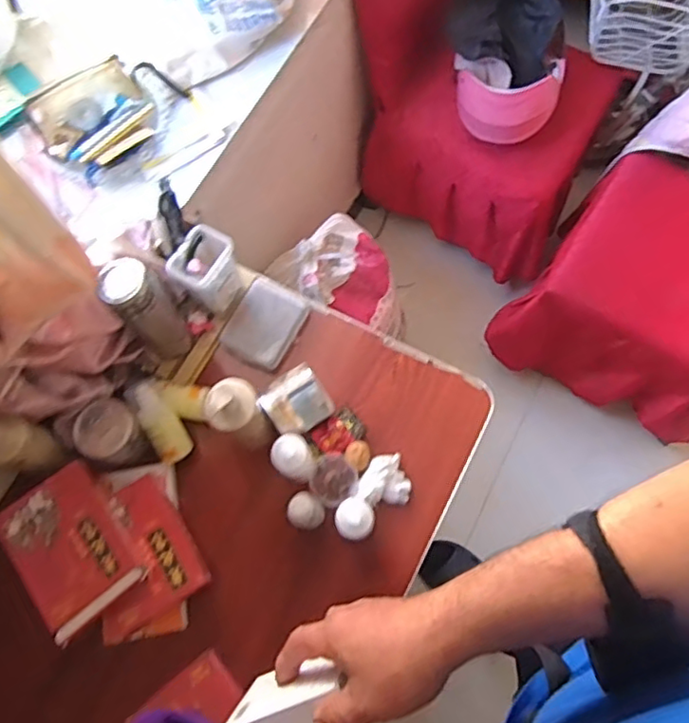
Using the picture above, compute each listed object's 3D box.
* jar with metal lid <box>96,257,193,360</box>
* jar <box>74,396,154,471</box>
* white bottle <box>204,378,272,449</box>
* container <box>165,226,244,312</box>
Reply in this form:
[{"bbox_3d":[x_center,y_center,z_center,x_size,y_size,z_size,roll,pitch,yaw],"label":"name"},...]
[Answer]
[{"bbox_3d":[-0.257,-0.067,0.799,0.073,0.186,0.065,-38,74,-11],"label":"jar with metal lid"},{"bbox_3d":[-0.309,0.100,0.821,0.081,0.081,0.086,-1,71,2],"label":"jar"},{"bbox_3d":[-0.132,0.064,0.761,0.065,0.155,0.066,-1,71,2],"label":"white bottle"},{"bbox_3d":[-0.188,-0.119,0.847,0.066,0.124,0.080,32,75,12],"label":"container"}]

